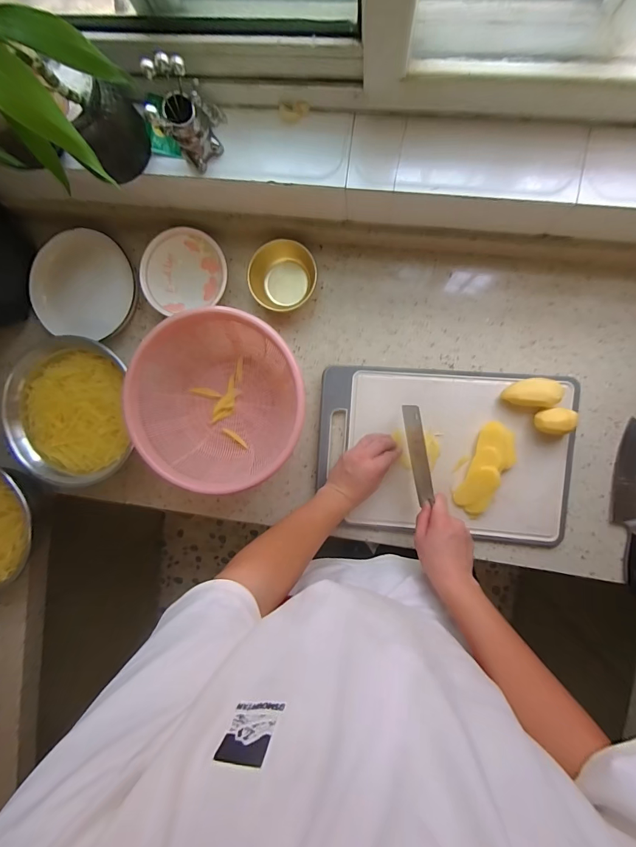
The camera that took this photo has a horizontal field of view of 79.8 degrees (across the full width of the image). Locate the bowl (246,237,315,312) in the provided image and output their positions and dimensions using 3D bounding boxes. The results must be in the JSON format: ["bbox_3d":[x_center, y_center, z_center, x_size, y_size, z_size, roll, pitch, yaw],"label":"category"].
[{"bbox_3d":[-0.059,-0.249,0.652,0.110,0.051,0.106,0,94,6],"label":"bowl"}]

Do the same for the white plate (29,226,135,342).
[{"bbox_3d":[-0.430,-0.251,0.688,0.191,0.021,0.182,0,94,6],"label":"white plate"}]

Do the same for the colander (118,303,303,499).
[{"bbox_3d":[-0.160,-0.038,0.644,0.278,0.118,0.260,-5,94,7],"label":"colander"}]

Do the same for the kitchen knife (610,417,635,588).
[{"bbox_3d":[0.519,0.133,0.624,0.053,0.022,0.267,-2,94,7],"label":"kitchen knife"}]

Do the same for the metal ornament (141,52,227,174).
[{"bbox_3d":[-0.164,-0.389,0.480,0.057,0.110,0.068,-4,94,7],"label":"metal ornament"}]

